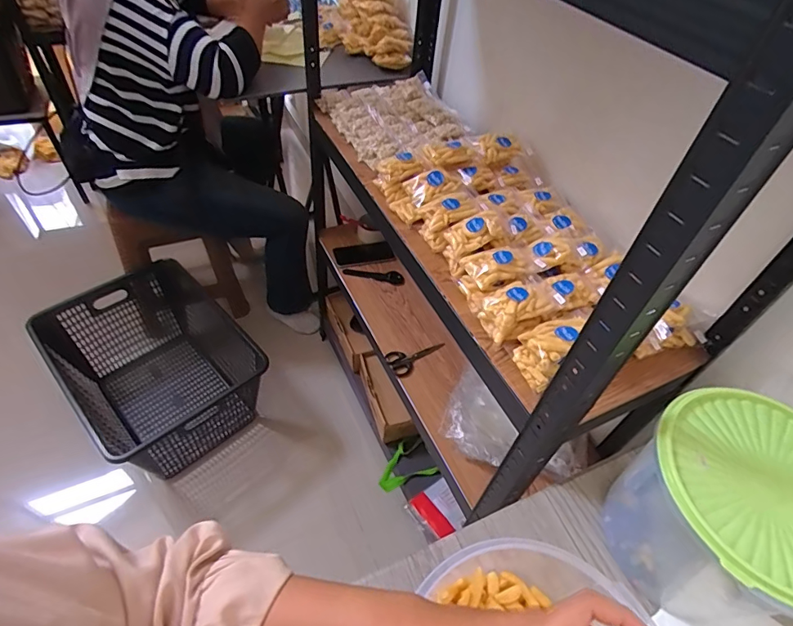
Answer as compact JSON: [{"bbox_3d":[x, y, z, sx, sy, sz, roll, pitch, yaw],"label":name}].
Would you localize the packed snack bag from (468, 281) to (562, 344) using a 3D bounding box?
[{"bbox_3d":[0.166,-0.012,0.641,0.098,0.055,0.078,-16,52,-20],"label":"packed snack bag"}]

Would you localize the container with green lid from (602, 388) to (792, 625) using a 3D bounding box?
[{"bbox_3d":[0.354,0.223,0.501,0.205,0.186,0.195,3,48,-4],"label":"container with green lid"}]

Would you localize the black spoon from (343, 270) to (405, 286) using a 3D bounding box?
[{"bbox_3d":[-0.057,-0.104,1.212,0.158,0.020,0.047,10,48,3],"label":"black spoon"}]

